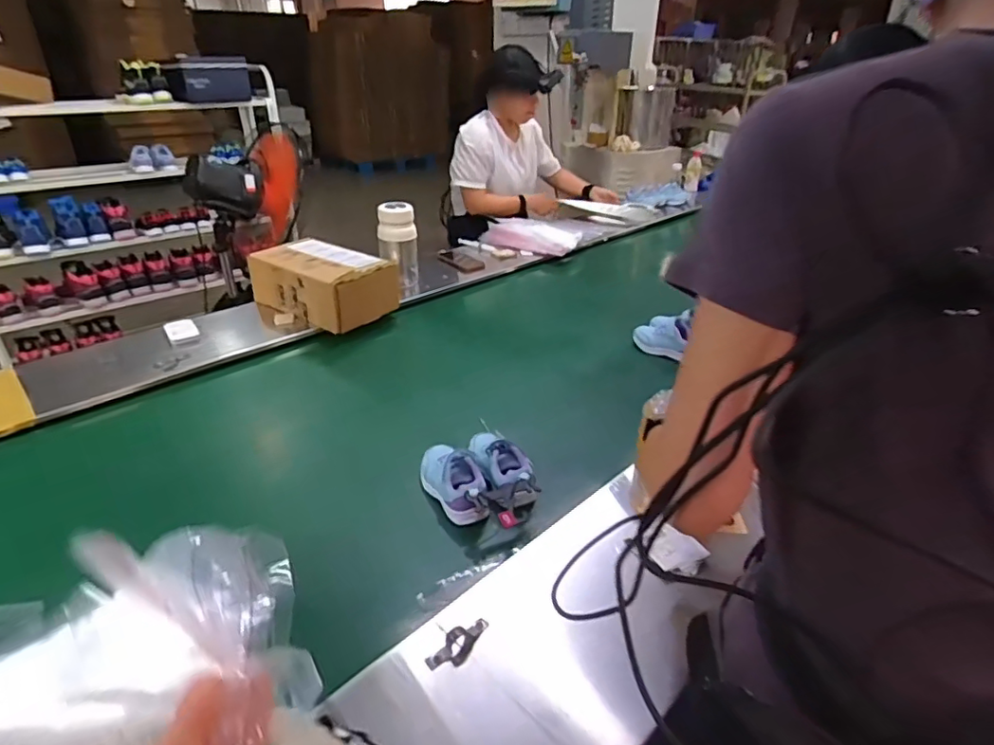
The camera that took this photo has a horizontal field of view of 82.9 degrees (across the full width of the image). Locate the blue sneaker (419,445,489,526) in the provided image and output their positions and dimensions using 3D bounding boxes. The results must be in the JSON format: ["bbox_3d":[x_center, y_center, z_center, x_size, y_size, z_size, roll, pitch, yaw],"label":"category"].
[{"bbox_3d":[-0.065,0.158,0.827,0.077,0.058,0.164,-17,37,-29],"label":"blue sneaker"}]

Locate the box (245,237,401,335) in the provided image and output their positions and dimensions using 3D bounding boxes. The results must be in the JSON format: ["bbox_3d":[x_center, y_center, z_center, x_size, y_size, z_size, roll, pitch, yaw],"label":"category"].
[{"bbox_3d":[-0.415,-0.221,1.358,0.317,0.127,0.192,20,35,26],"label":"box"}]

